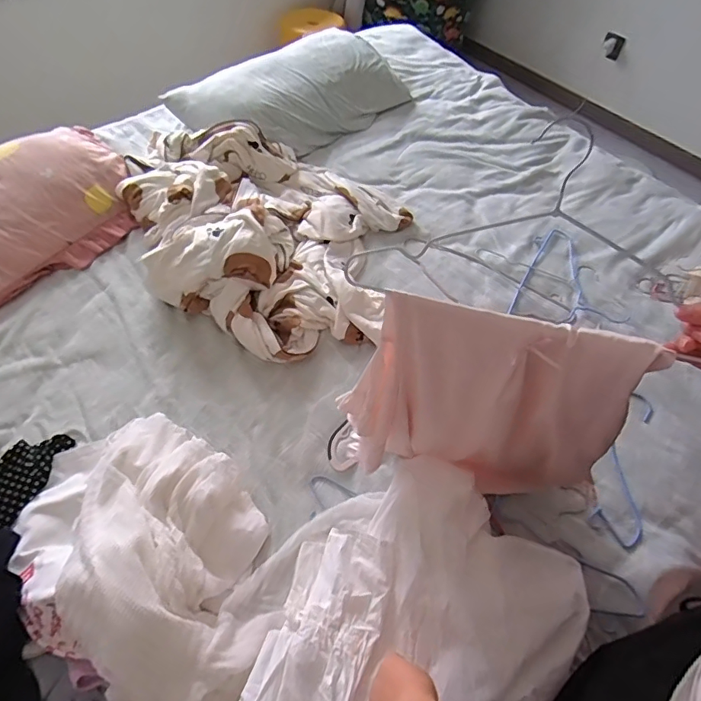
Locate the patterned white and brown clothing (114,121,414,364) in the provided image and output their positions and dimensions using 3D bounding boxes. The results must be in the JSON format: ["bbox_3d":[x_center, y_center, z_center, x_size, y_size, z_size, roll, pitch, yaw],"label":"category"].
[{"bbox_3d":[-0.222,-0.320,1.114,0.762,0.122,0.572,28,58,17],"label":"patterned white and brown clothing"}]

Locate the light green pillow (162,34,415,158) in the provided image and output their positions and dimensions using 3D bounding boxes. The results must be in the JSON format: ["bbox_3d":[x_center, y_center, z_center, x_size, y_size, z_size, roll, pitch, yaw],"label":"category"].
[{"bbox_3d":[-0.160,-0.760,1.413,0.638,0.121,0.381,-39,64,-25],"label":"light green pillow"}]

